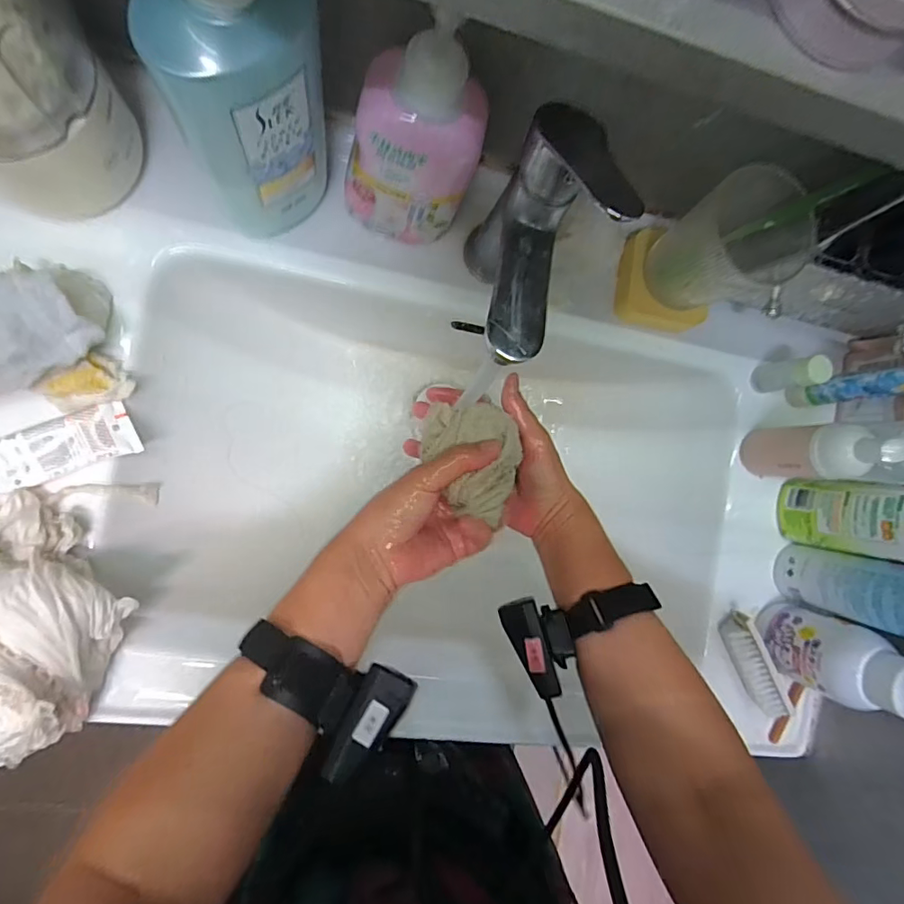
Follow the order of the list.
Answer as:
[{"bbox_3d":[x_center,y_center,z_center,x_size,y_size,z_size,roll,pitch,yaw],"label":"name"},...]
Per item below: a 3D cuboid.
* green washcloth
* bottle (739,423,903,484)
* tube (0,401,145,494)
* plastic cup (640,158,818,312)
[{"bbox_3d":[0.015,0.003,0.376,0.068,0.046,0.083,13,90,-9],"label":"green washcloth"},{"bbox_3d":[0.320,0.001,0.446,0.039,0.162,0.049,1,90,-7],"label":"bottle"},{"bbox_3d":[-0.308,0.004,0.375,0.135,0.016,0.040,-23,95,-21],"label":"tube"},{"bbox_3d":[0.228,-0.164,0.413,0.092,0.099,0.079,-4,91,-7],"label":"plastic cup"}]

